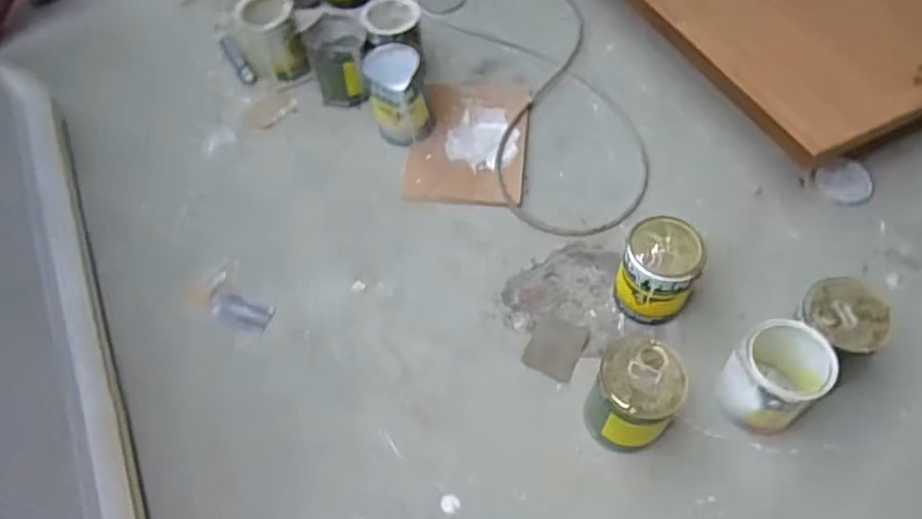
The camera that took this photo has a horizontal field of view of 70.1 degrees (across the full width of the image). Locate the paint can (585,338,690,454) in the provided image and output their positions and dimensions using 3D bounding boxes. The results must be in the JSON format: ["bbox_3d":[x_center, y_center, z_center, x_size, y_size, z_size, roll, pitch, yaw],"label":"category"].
[{"bbox_3d":[0.332,0.261,1.264,0.157,0.204,0.152,-1,59,1],"label":"paint can"}]

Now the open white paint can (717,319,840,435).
[{"bbox_3d":[0.599,0.229,1.273,0.159,0.191,0.158,-1,59,1],"label":"open white paint can"}]

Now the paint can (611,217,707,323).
[{"bbox_3d":[0.422,0.030,1.407,0.155,0.197,0.153,-1,59,1],"label":"paint can"}]

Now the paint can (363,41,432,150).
[{"bbox_3d":[-0.157,-0.410,1.676,0.139,0.206,0.162,-14,60,-7],"label":"paint can"}]

